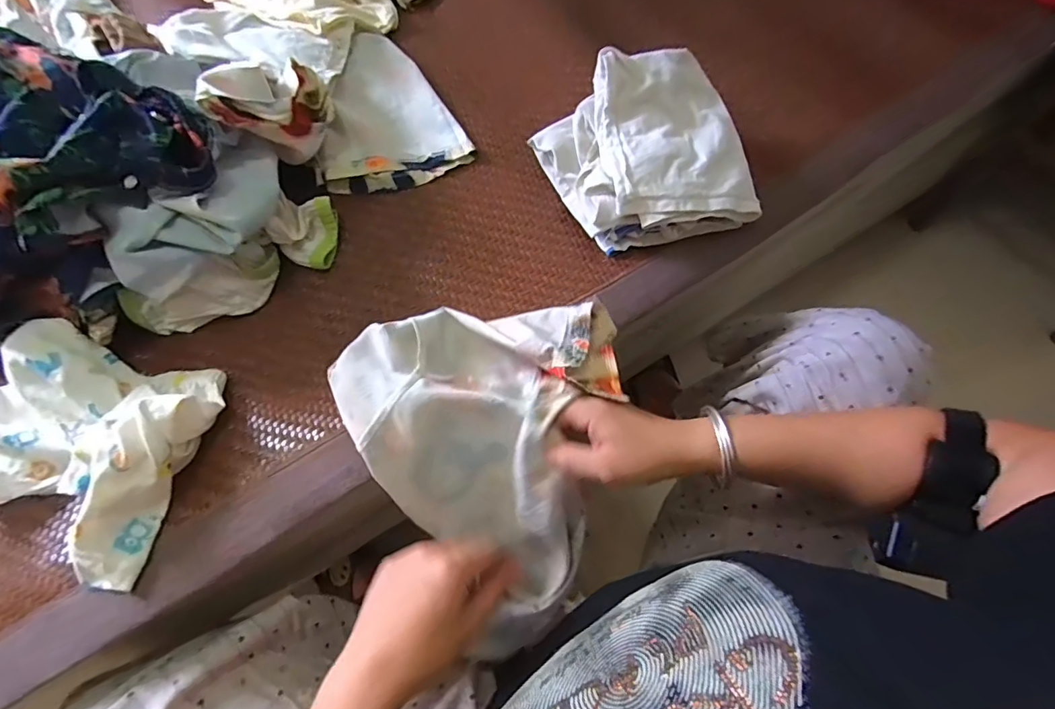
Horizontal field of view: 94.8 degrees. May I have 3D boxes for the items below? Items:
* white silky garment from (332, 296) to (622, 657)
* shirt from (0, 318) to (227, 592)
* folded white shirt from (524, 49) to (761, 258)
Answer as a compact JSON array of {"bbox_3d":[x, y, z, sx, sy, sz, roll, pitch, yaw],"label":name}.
[{"bbox_3d":[-0.006,0.077,0.434,0.229,0.166,0.263,-32,69,-14],"label":"white silky garment"},{"bbox_3d":[-0.369,0.062,0.375,0.221,0.054,0.166,13,65,6],"label":"shirt"},{"bbox_3d":[0.121,-0.202,0.495,0.185,0.097,0.174,-17,66,-8],"label":"folded white shirt"}]

